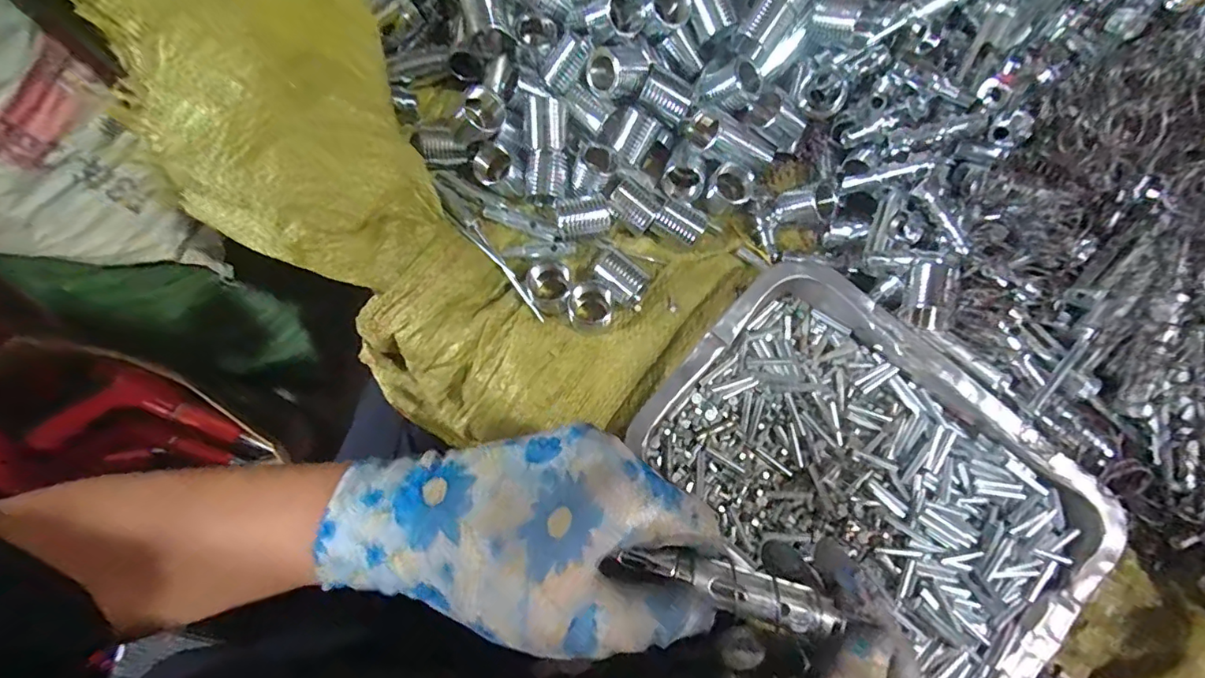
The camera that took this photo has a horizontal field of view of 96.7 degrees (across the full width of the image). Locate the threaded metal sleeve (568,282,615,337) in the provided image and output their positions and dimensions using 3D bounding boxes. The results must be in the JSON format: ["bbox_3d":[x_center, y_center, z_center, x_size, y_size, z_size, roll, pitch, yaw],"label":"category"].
[{"bbox_3d":[-0.007,-0.019,0.348,0.030,0.024,0.029,0,76,-1],"label":"threaded metal sleeve"}]

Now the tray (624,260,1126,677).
[{"bbox_3d":[0.161,0.083,0.323,0.252,0.032,0.163,43,79,9],"label":"tray"}]

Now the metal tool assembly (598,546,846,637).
[{"bbox_3d":[0.049,0.100,0.217,0.089,0.013,0.016,16,76,3],"label":"metal tool assembly"}]

